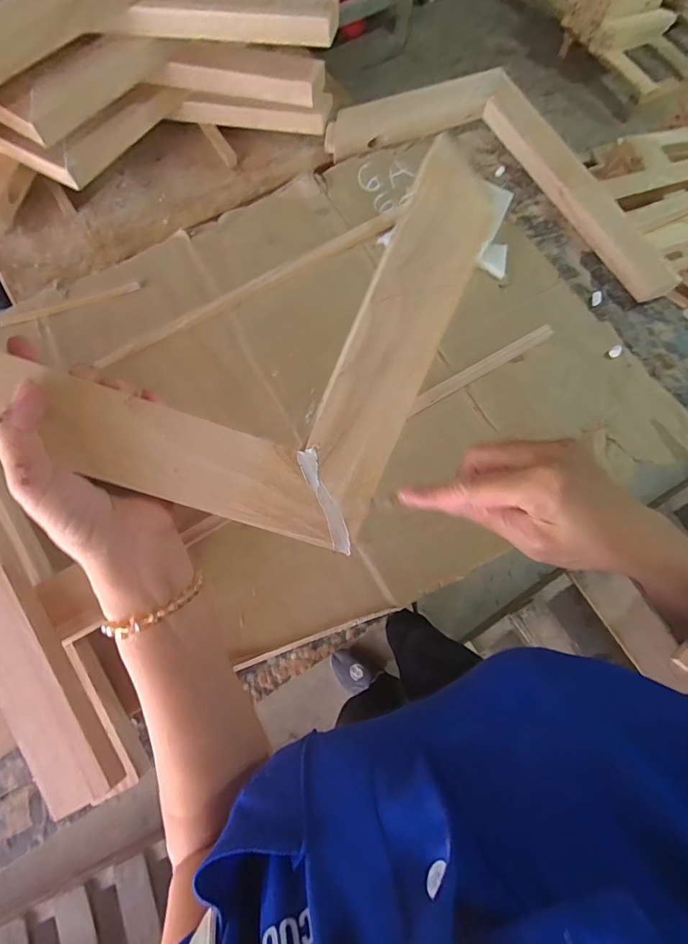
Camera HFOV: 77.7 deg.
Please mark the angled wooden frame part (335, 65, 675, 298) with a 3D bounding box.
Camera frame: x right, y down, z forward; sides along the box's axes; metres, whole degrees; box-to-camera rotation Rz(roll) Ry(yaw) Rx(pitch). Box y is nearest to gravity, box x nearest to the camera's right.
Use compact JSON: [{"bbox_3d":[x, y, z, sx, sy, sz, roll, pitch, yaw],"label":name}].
[{"bbox_3d":[0.259,-0.466,0.639,0.545,0.038,0.235,30,76,8],"label":"angled wooden frame part"}]

